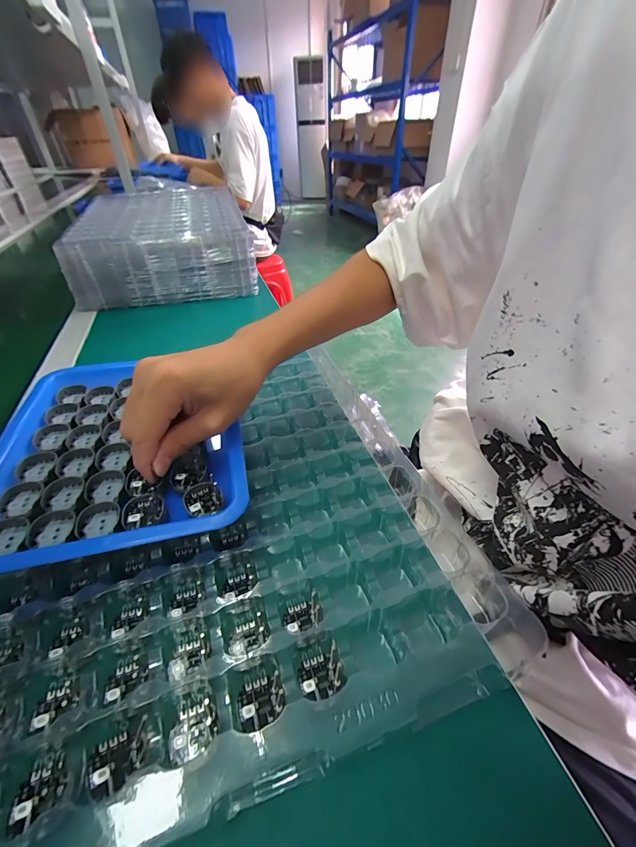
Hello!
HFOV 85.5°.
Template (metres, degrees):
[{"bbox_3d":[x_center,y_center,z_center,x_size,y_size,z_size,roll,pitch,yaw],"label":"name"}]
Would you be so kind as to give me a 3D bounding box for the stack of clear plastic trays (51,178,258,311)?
[{"bbox_3d":[-0.295,-0.360,0.677,0.290,0.111,0.356,-12,41,-12],"label":"stack of clear plastic trays"}]

